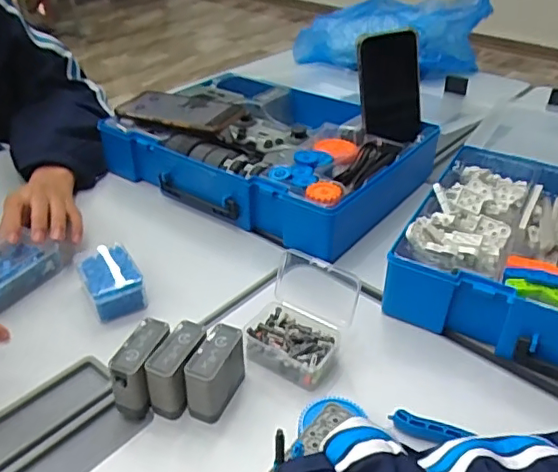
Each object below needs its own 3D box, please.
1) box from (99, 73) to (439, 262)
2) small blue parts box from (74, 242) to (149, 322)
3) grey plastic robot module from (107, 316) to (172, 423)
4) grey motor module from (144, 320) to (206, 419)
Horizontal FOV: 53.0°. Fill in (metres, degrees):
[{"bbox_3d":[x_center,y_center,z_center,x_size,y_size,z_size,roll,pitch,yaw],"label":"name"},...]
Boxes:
[{"bbox_3d":[-0.014,-0.116,0.728,0.375,0.081,0.275,24,40,29],"label":"box"},{"bbox_3d":[-0.160,0.043,0.531,0.046,0.038,0.079,-18,39,-26],"label":"small blue parts box"},{"bbox_3d":[-0.104,0.102,0.433,0.026,0.056,0.055,9,35,11],"label":"grey plastic robot module"},{"bbox_3d":[-0.077,0.104,0.431,0.026,0.055,0.055,11,36,14],"label":"grey motor module"}]

